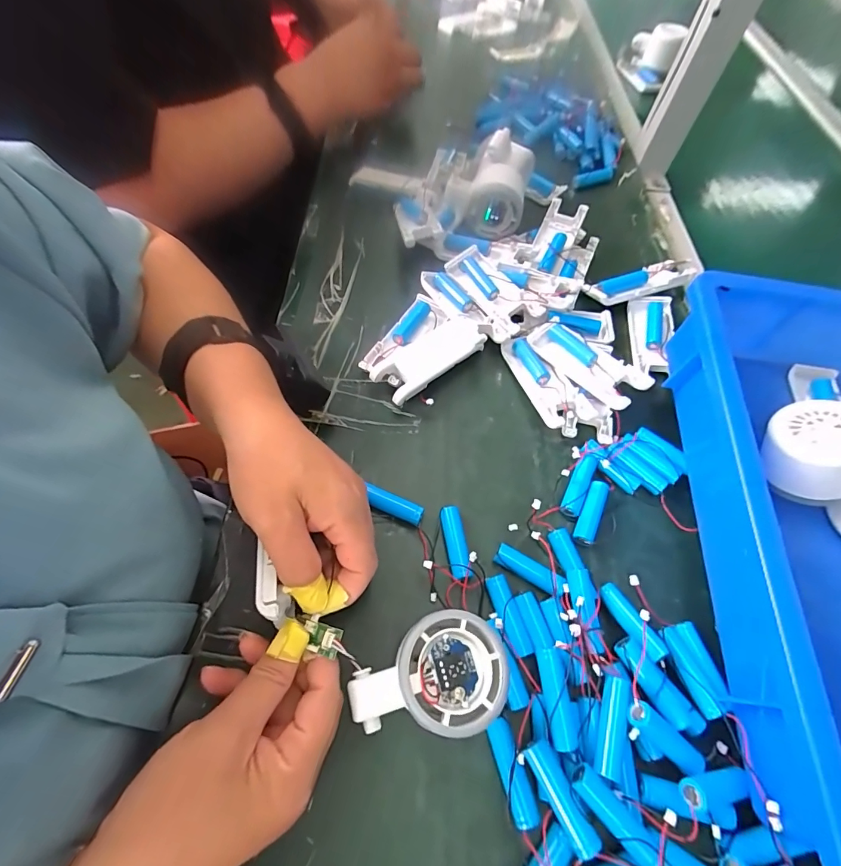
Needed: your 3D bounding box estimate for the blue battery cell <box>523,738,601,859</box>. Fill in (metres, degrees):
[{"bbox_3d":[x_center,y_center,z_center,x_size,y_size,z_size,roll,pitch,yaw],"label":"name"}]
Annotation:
[{"bbox_3d":[0.074,0.193,0.226,0.015,0.017,0.050,-24,65,-15],"label":"blue battery cell"}]

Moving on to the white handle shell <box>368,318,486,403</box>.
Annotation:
[{"bbox_3d":[0.009,-0.065,0.367,0.102,0.028,0.044,-37,69,-21],"label":"white handle shell"}]

